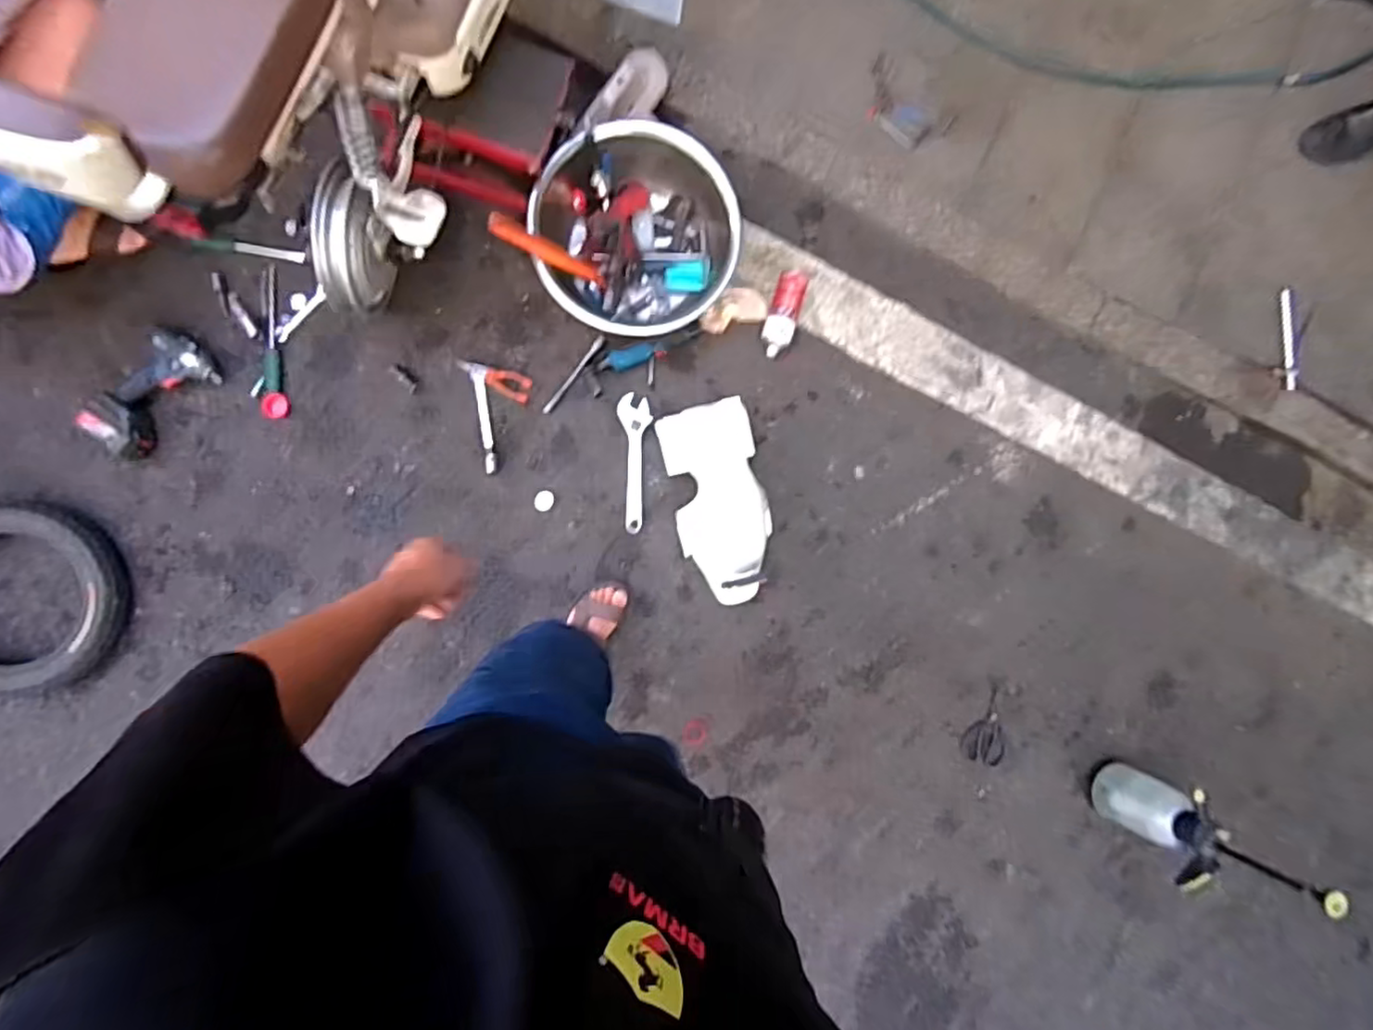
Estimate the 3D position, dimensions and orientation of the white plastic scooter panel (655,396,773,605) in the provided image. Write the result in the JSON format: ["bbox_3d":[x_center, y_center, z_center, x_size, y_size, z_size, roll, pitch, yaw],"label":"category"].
[{"bbox_3d":[0.077,-0.017,1.371,0.187,0.120,0.427,-15,90,-7],"label":"white plastic scooter panel"}]

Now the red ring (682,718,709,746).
[{"bbox_3d":[0.022,0.485,1.428,0.057,0.004,0.059,0,89,-7],"label":"red ring"}]

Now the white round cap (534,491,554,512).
[{"bbox_3d":[-0.304,-0.030,1.375,0.036,0.006,0.046,26,86,-6],"label":"white round cap"}]

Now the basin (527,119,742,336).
[{"bbox_3d":[-0.105,-0.578,1.322,0.393,0.132,0.376,0,89,-7],"label":"basin"}]

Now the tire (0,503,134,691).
[{"bbox_3d":[-1.249,0.154,1.207,0.326,0.089,0.336,0,89,-7],"label":"tire"}]

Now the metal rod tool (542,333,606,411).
[{"bbox_3d":[-0.243,-0.302,1.380,0.018,0.016,0.203,38,84,-5],"label":"metal rod tool"}]

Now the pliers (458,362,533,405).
[{"bbox_3d":[-0.404,-0.293,1.365,0.154,0.010,0.058,25,86,-6],"label":"pliers"}]

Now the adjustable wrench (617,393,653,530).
[{"bbox_3d":[-0.106,-0.114,1.406,0.070,0.011,0.298,-4,89,-7],"label":"adjustable wrench"}]

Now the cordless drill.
[{"bbox_3d":[-1.024,-0.233,1.232,0.113,0.077,0.242,41,84,-4],"label":"cordless drill"}]

